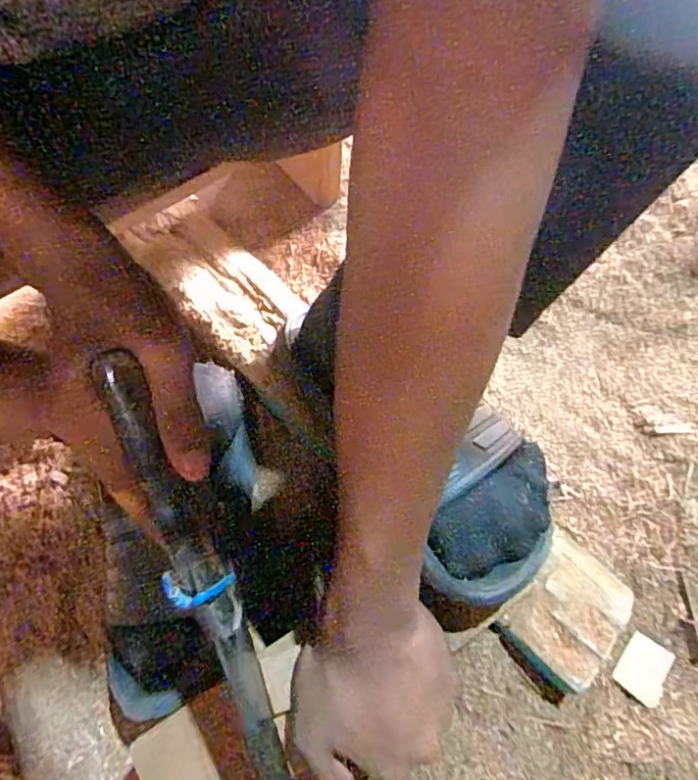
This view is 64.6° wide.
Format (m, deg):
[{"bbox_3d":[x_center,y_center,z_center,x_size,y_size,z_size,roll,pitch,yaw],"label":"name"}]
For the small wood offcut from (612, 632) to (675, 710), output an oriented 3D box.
[{"bbox_3d":[0.219,0.206,0.409,0.034,0.004,0.042,38,69,17],"label":"small wood offcut"}]

